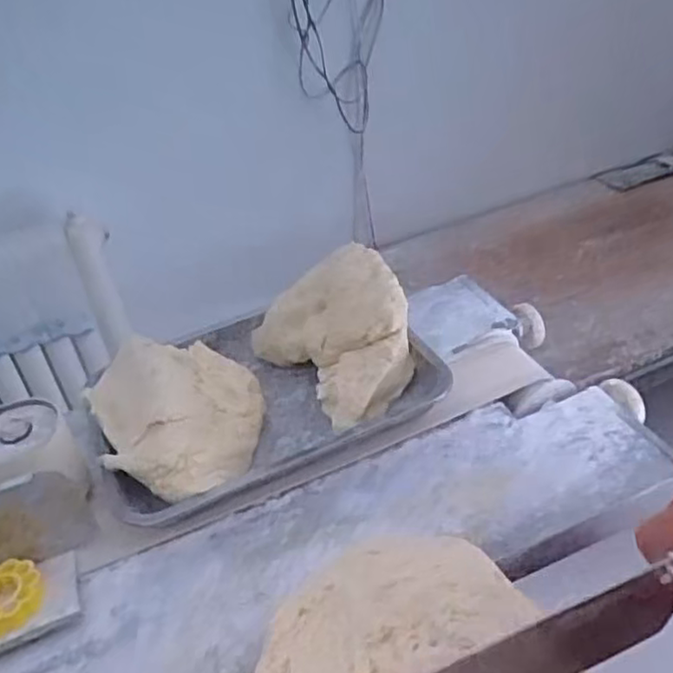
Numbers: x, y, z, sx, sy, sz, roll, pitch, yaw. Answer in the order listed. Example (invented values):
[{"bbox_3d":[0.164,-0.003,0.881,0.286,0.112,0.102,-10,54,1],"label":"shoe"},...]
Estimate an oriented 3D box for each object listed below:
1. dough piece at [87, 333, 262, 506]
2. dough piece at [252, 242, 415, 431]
[{"bbox_3d":[-0.154,0.086,0.694,0.166,0.102,0.181,-14,39,-9],"label":"dough piece"},{"bbox_3d":[0.007,-0.002,0.762,0.138,0.123,0.202,-25,42,-22],"label":"dough piece"}]

